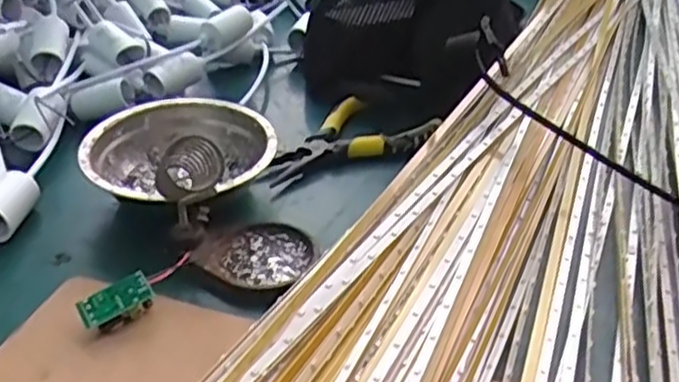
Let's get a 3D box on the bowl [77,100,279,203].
[{"bbox_3d":[-0.110,-0.020,0.509,0.124,0.040,0.124,1,34,-1],"label":"bowl"}]

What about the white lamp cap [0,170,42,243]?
[{"bbox_3d":[-0.217,0.008,0.472,0.029,0.028,0.048,2,34,1],"label":"white lamp cap"}]

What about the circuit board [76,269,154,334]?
[{"bbox_3d":[-0.124,0.062,0.400,0.038,0.017,0.019,-22,40,-31],"label":"circuit board"}]

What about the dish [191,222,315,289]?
[{"bbox_3d":[-0.049,0.039,0.448,0.063,0.008,0.061,1,34,-1],"label":"dish"}]

